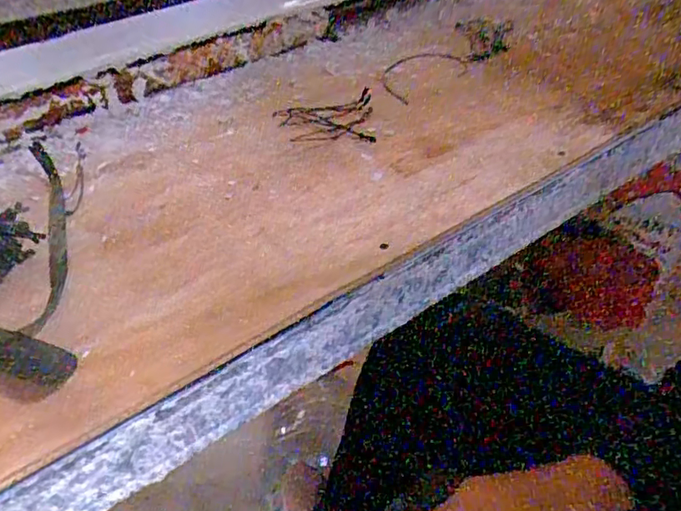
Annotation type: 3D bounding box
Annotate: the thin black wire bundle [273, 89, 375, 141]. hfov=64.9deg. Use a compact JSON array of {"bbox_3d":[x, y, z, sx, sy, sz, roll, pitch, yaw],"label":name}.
[{"bbox_3d":[-0.020,-0.162,0.629,0.114,0.019,0.094,-2,41,1],"label":"thin black wire bundle"}]

